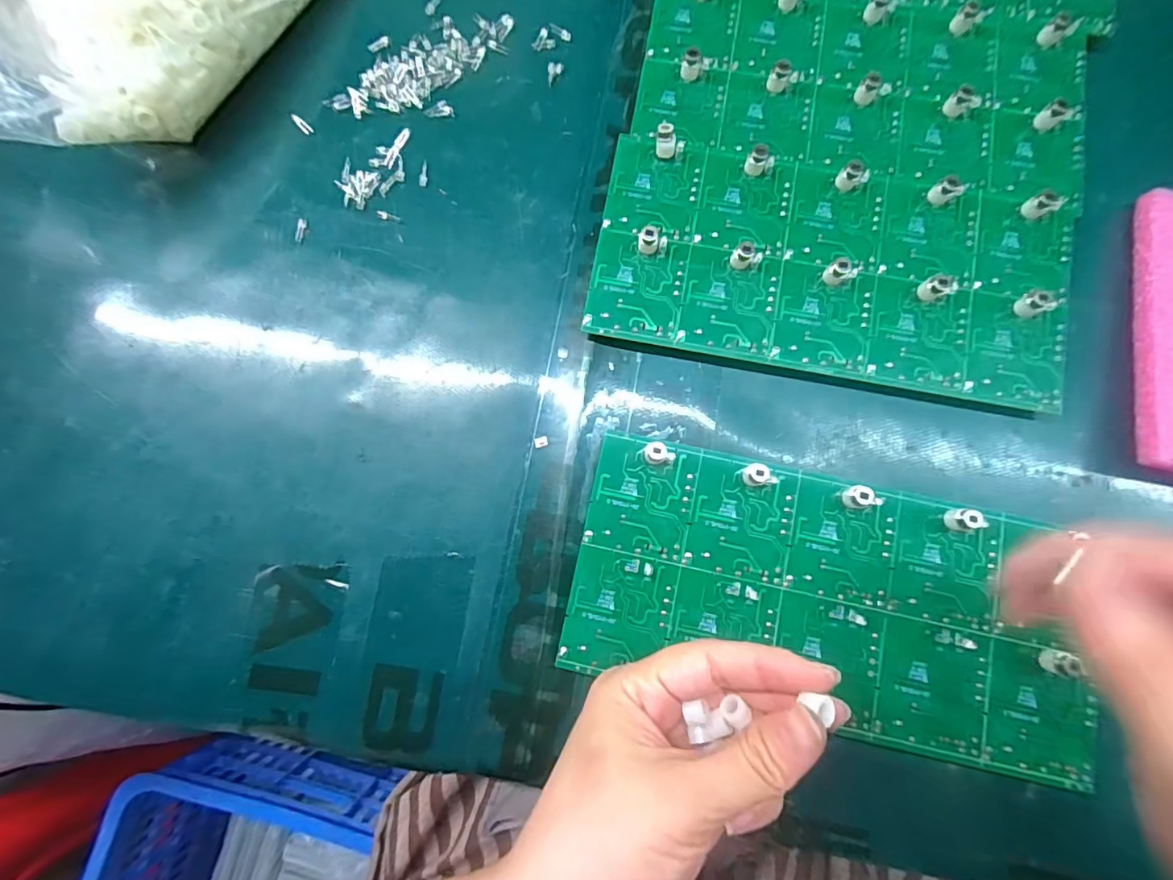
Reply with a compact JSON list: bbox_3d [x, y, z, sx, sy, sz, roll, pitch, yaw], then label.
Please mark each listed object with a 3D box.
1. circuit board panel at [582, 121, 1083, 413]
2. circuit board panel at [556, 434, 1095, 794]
[{"bbox_3d":[0.120,-0.086,0.254,0.225,0.016,0.107,9,81,3],"label":"circuit board panel"},{"bbox_3d":[0.106,0.069,0.229,0.219,0.017,0.103,12,81,4],"label":"circuit board panel"}]

